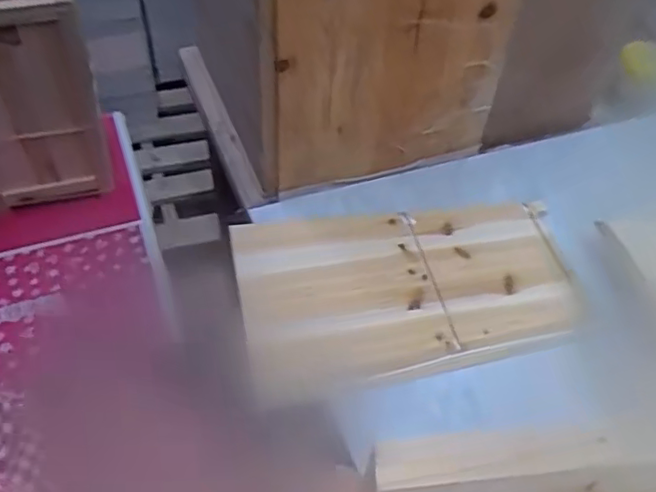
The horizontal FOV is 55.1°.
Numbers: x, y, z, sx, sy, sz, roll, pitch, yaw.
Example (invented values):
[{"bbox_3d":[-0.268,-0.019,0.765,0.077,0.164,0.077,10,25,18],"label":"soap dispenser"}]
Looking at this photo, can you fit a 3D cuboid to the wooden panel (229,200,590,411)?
[{"bbox_3d":[0.086,0.038,0.670,0.350,0.025,0.214,-9,48,-8],"label":"wooden panel"}]

